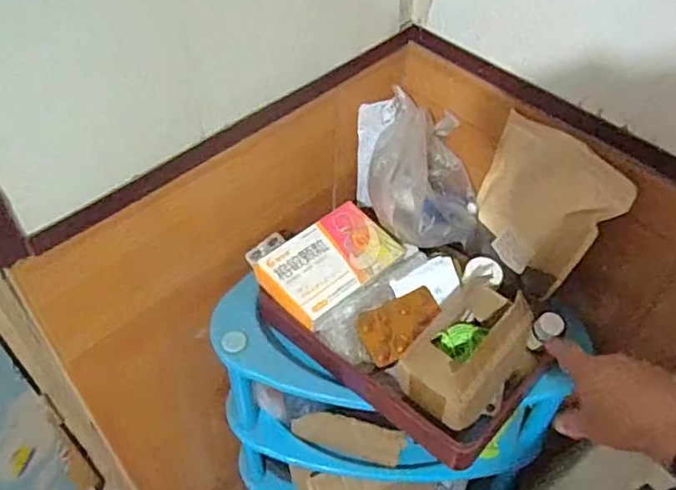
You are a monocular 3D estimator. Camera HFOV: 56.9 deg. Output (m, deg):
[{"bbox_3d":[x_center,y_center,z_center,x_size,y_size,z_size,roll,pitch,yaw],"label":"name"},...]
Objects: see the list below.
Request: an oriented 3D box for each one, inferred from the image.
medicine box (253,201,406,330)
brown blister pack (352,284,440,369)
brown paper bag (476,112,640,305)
[{"bbox_3d":[-0.008,0.017,0.749,0.160,0.026,0.103,-36,60,-29],"label":"medicine box"},{"bbox_3d":[0.075,0.094,0.726,0.100,0.004,0.063,-25,76,-17],"label":"brown blister pack"},{"bbox_3d":[0.233,-0.056,0.720,0.022,0.166,0.165,-8,52,-38],"label":"brown paper bag"}]

